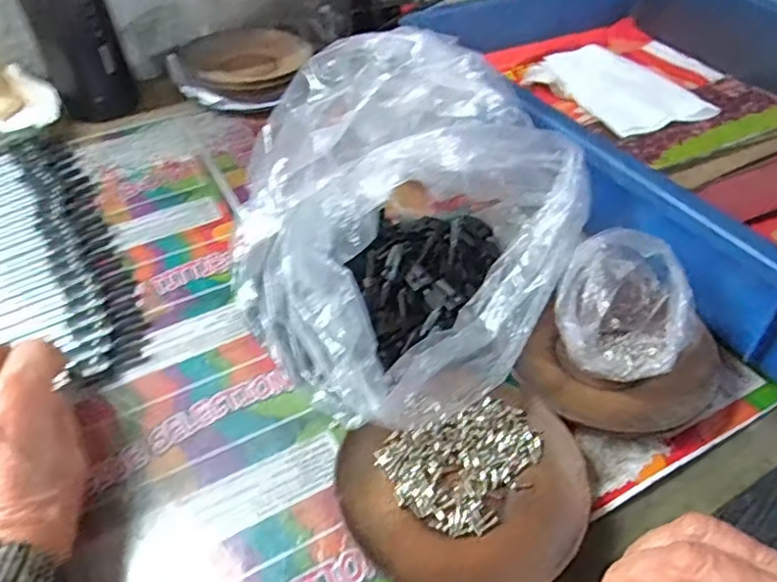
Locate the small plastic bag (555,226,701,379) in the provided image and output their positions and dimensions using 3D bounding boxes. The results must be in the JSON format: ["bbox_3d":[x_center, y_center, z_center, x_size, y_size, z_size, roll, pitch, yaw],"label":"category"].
[{"bbox_3d":[0.131,0.008,0.340,0.070,0.056,0.073,27,52,25],"label":"small plastic bag"}]

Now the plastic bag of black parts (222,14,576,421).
[{"bbox_3d":[-0.007,-0.049,0.361,0.216,0.111,0.219,19,49,20],"label":"plastic bag of black parts"}]

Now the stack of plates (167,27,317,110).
[{"bbox_3d":[-0.142,-0.207,0.582,0.115,0.037,0.119,7,46,8],"label":"stack of plates"}]

